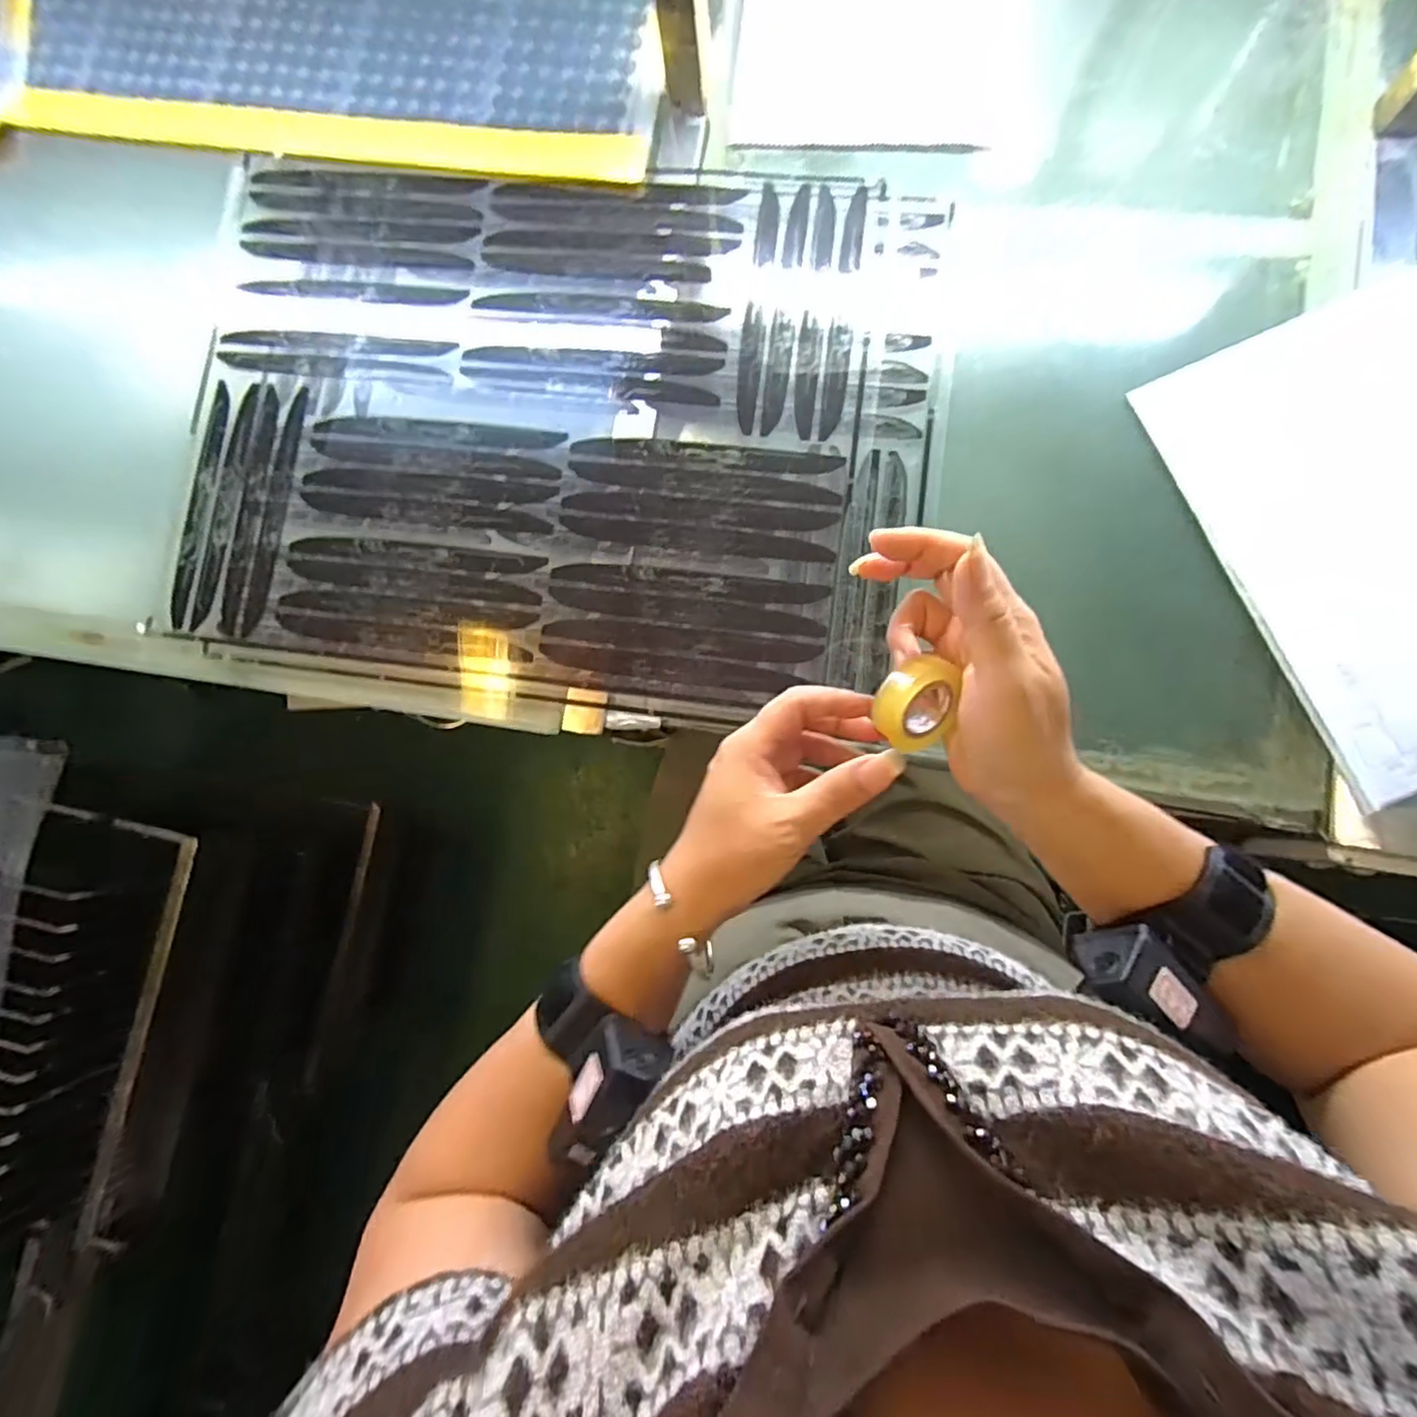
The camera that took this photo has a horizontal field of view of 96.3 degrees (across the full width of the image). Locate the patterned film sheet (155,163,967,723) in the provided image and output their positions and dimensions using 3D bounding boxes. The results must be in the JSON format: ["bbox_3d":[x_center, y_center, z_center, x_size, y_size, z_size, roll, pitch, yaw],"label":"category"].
[{"bbox_3d":[-0.120,-0.212,0.477,0.556,0.008,0.400,6,84,5],"label":"patterned film sheet"}]

